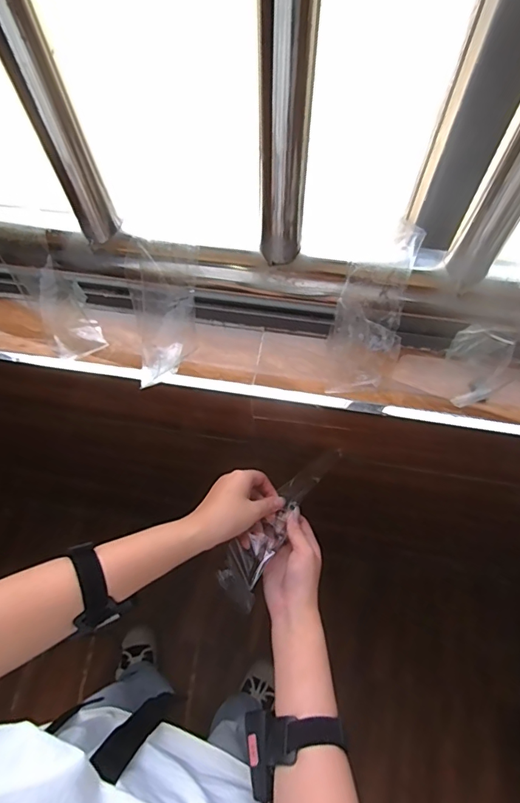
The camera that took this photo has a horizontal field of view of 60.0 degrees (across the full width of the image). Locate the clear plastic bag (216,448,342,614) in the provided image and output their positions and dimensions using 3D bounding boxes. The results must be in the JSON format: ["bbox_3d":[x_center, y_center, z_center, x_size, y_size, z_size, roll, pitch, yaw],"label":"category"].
[{"bbox_3d":[0.028,0.132,0.530,0.048,0.028,0.227,31,52,15],"label":"clear plastic bag"}]

